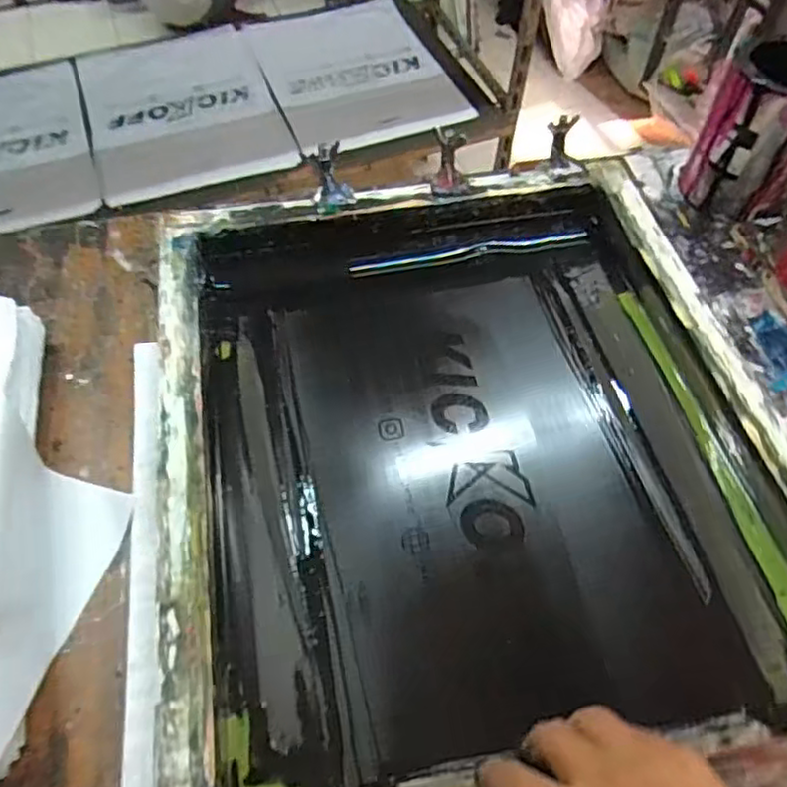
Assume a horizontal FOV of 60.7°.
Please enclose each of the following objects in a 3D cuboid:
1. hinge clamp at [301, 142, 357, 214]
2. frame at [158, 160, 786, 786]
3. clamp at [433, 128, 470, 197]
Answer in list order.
[{"bbox_3d":[-0.060,-0.204,0.638,0.040,0.037,0.053,-21,58,-13],"label":"hinge clamp"},{"bbox_3d":[0.053,0.038,0.516,0.466,0.057,0.546,-9,55,-7],"label":"frame"},{"bbox_3d":[0.054,-0.223,0.650,0.034,0.061,0.017,-5,16,-5],"label":"clamp"}]

